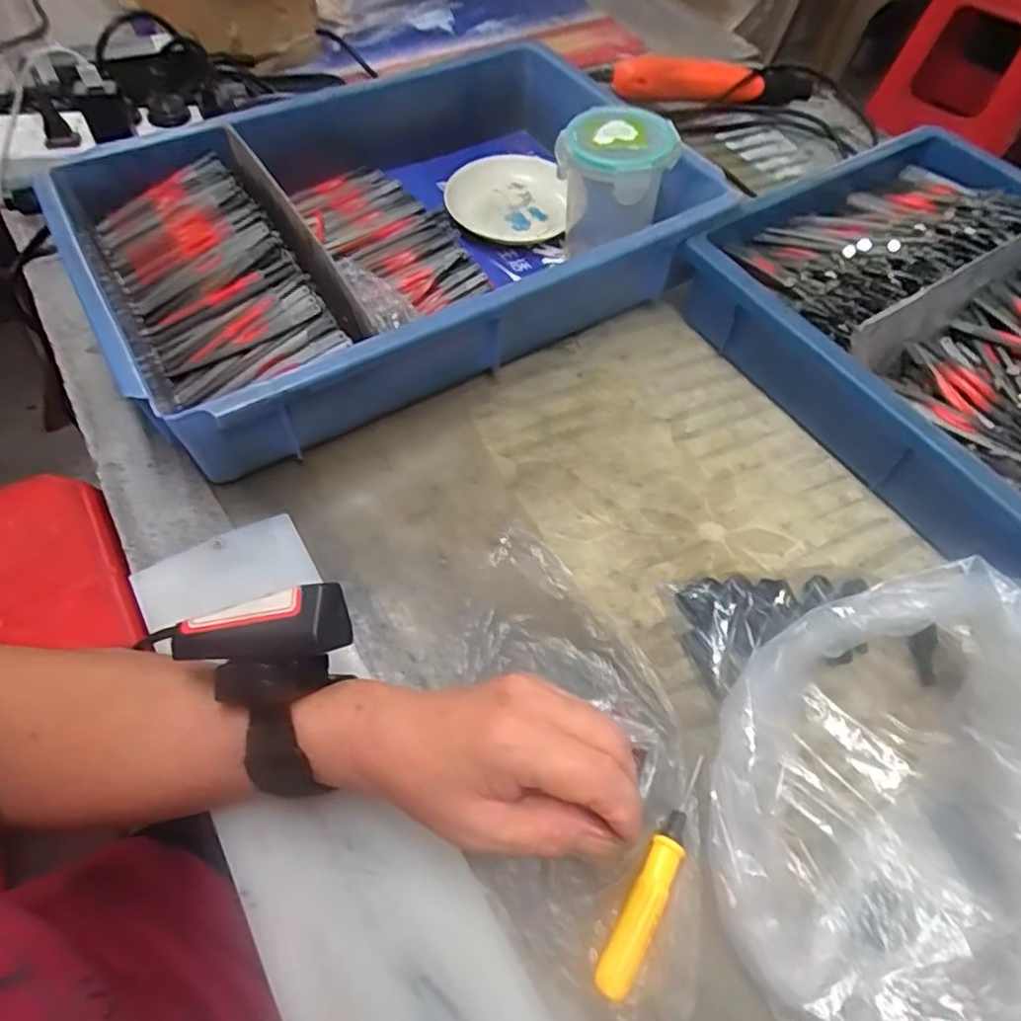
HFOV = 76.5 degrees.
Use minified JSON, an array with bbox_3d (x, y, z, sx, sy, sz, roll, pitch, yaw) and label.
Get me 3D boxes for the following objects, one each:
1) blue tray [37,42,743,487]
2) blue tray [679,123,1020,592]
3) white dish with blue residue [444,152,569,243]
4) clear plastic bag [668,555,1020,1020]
[{"bbox_3d":[-0.082,-0.222,0.498,0.433,0.083,0.299,-28,63,-18],"label":"blue tray"},{"bbox_3d":[0.360,-0.092,0.447,0.302,0.083,0.433,-32,65,-20],"label":"blue tray"},{"bbox_3d":[-0.004,-0.279,0.576,0.103,0.022,0.118,-5,59,-6],"label":"white dish with blue residue"},{"bbox_3d":[0.169,0.119,0.296,0.154,0.088,0.208,7,58,2],"label":"clear plastic bag"}]

